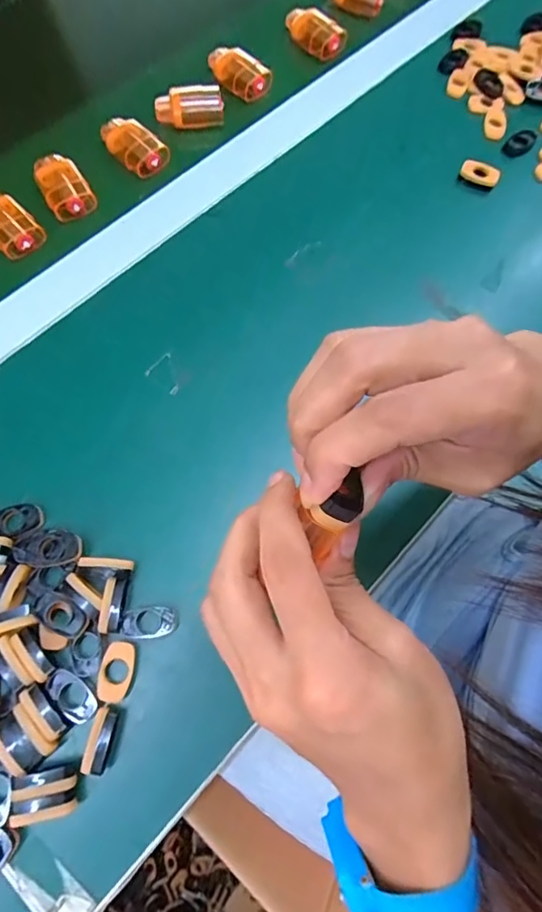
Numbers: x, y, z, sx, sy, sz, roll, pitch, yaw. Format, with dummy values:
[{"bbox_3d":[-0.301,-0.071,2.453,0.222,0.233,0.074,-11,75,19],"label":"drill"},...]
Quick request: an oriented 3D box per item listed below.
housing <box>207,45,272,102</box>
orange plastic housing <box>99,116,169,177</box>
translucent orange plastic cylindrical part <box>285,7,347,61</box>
[{"bbox_3d":[-0.030,-0.355,0.467,0.062,0.020,0.032,37,74,12],"label":"housing"},{"bbox_3d":[-0.119,-0.266,0.435,0.032,0.024,0.064,-42,76,-14],"label":"orange plastic housing"},{"bbox_3d":[0.042,-0.413,0.492,0.027,0.028,0.064,-39,75,-14],"label":"translucent orange plastic cylindrical part"}]

